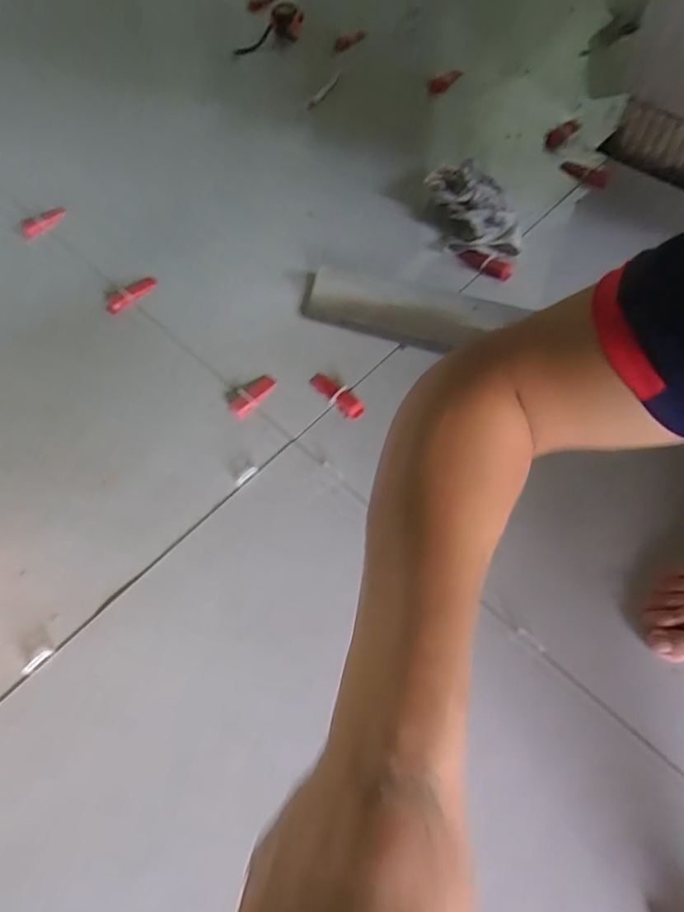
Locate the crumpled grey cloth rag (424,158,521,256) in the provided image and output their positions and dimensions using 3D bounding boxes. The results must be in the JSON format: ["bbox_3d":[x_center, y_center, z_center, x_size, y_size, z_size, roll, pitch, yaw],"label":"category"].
[{"bbox_3d":[0.210,-0.393,0.839,0.119,0.033,0.193,-14,63,-3],"label":"crumpled grey cloth rag"}]

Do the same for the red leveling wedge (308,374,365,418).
[{"bbox_3d":[-0.009,-0.083,0.718,0.090,0.016,0.028,37,71,20],"label":"red leveling wedge"}]

